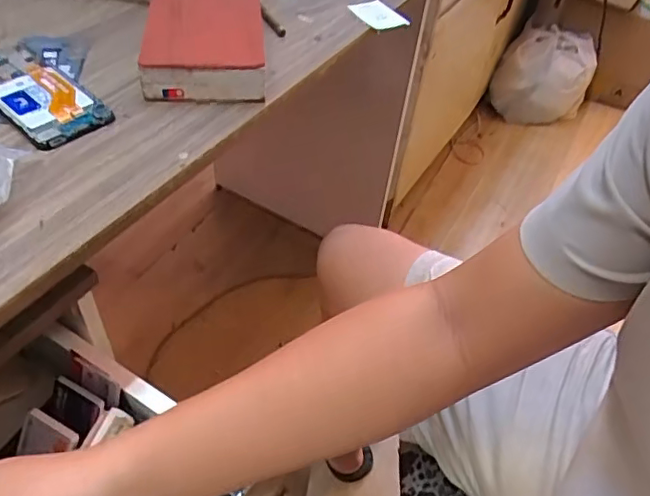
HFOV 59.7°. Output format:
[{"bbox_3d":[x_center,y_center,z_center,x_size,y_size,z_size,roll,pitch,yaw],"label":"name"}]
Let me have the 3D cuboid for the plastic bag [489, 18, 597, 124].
[{"bbox_3d":[0.677,-0.524,1.774,0.272,0.263,0.226,24,49,16],"label":"plastic bag"}]

